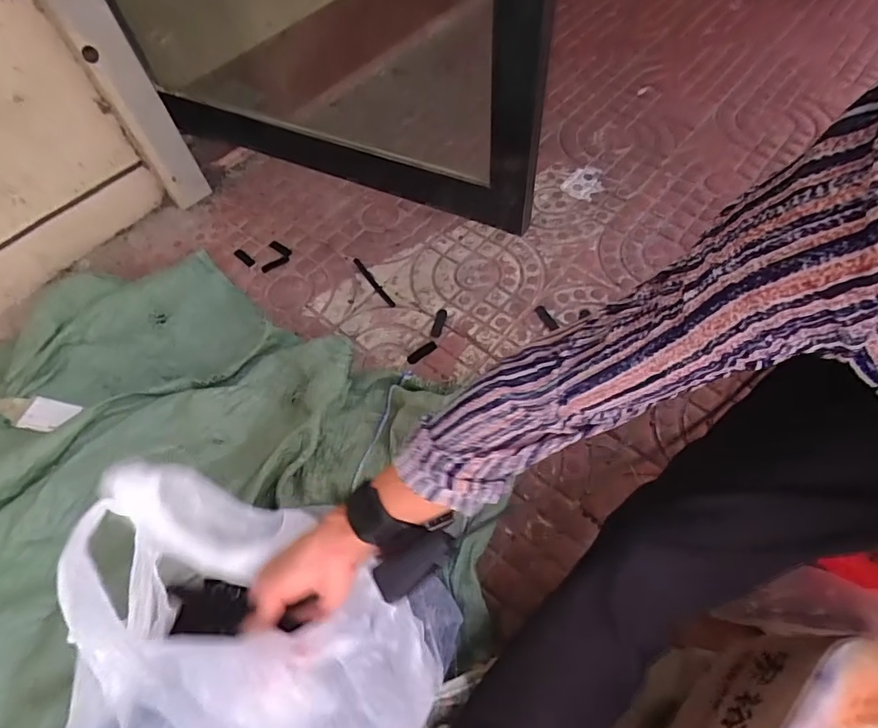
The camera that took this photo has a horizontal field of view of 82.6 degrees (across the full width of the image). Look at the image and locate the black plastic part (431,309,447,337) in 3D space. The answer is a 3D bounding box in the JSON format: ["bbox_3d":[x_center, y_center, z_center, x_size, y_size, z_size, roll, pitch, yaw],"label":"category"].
[{"bbox_3d":[0.000,-0.073,0.878,0.018,0.004,0.058,11,60,10],"label":"black plastic part"}]

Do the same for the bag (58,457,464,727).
[{"bbox_3d":[-0.198,0.332,0.452,0.318,0.261,0.367,20,62,15],"label":"bag"}]

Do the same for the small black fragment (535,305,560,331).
[{"bbox_3d":[0.188,-0.080,0.868,0.018,0.007,0.057,-25,60,-11],"label":"small black fragment"}]

